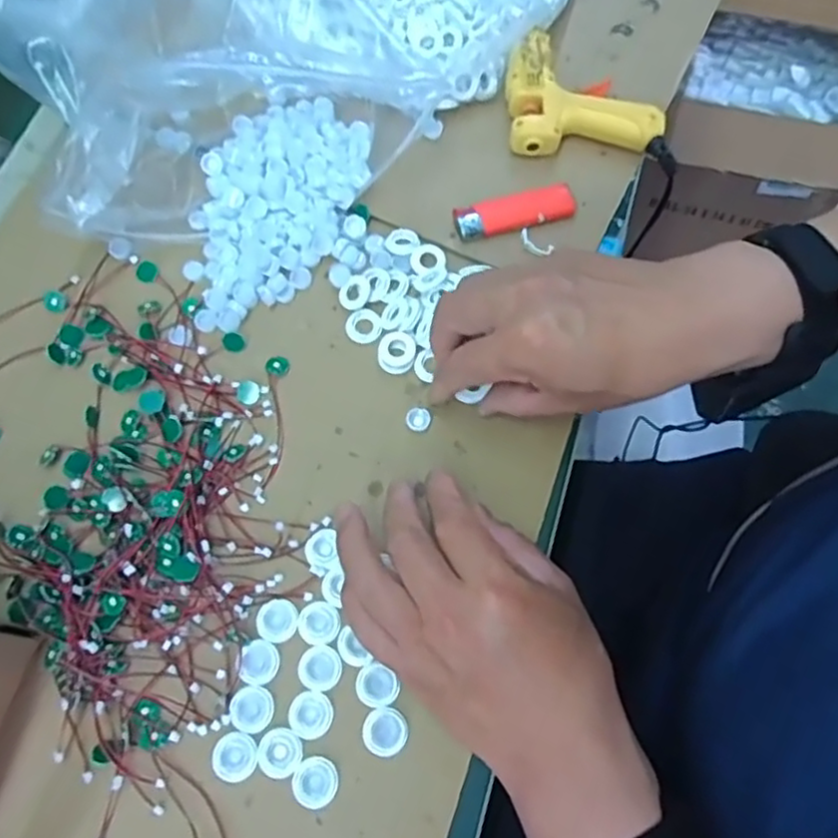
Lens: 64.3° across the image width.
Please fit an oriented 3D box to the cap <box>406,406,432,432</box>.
[{"bbox_3d":[0.000,0.000,0.408,0.015,0.004,0.015,0,71,-1],"label":"cap"}]

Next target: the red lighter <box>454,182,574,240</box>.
[{"bbox_3d":[0.064,-0.140,0.449,0.080,0.010,0.025,-12,72,-5],"label":"red lighter"}]

